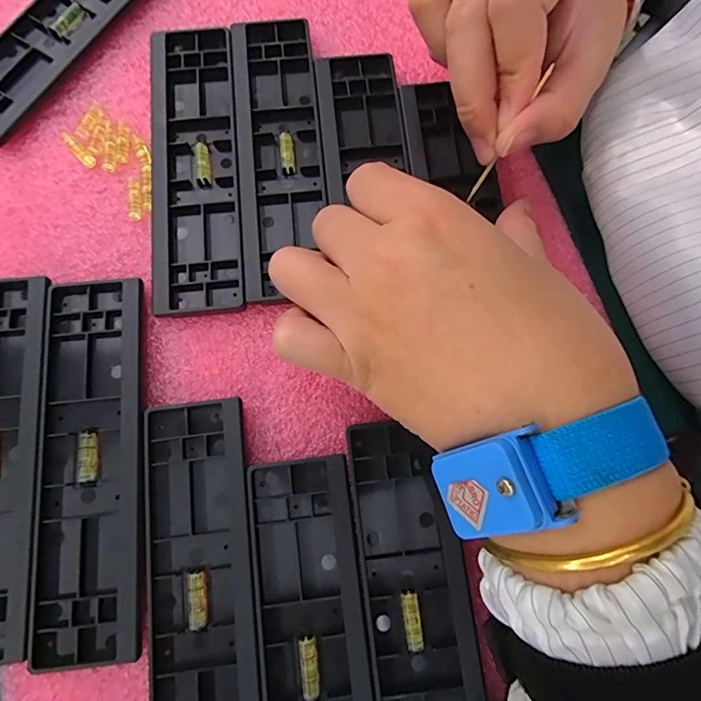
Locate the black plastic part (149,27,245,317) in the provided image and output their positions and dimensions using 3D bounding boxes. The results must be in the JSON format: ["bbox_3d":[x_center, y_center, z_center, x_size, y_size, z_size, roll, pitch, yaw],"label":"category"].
[{"bbox_3d":[-0.079,-0.094,0.233,0.041,0.008,0.157,-6,77,-2],"label":"black plastic part"}]

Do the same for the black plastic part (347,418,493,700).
[{"bbox_3d":[0.029,0.108,0.184,0.043,0.006,0.157,-7,77,-2],"label":"black plastic part"}]

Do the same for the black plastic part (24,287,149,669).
[{"bbox_3d":[-0.113,0.046,0.200,0.046,0.008,0.159,-4,77,-1],"label":"black plastic part"}]

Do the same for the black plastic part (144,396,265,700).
[{"bbox_3d":[-0.060,0.101,0.187,0.044,0.007,0.158,-7,77,-2],"label":"black plastic part"}]

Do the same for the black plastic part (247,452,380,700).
[{"bbox_3d":[-0.012,0.125,0.182,0.043,0.008,0.160,-6,77,-2],"label":"black plastic part"}]

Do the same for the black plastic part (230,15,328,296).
[{"bbox_3d":[-0.037,-0.101,0.235,0.042,0.008,0.156,-5,77,-1],"label":"black plastic part"}]

